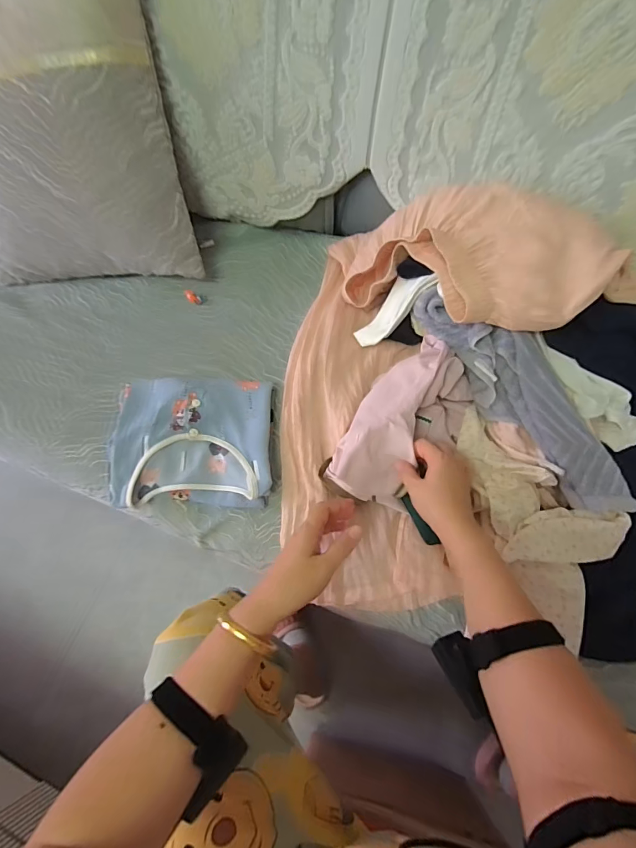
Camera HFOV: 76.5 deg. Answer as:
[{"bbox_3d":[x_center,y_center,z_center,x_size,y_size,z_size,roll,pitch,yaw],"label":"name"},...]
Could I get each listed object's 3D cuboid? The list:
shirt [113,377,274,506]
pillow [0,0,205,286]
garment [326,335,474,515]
[{"bbox_3d":[-0.189,0.021,0.610,0.236,0.028,0.195,-1,68,3],"label":"shirt"},{"bbox_3d":[-0.431,-0.441,0.645,0.394,0.402,0.079,0,28,13],"label":"pillow"},{"bbox_3d":[0.127,-0.007,0.569,0.128,0.089,0.266,36,73,16],"label":"garment"}]

